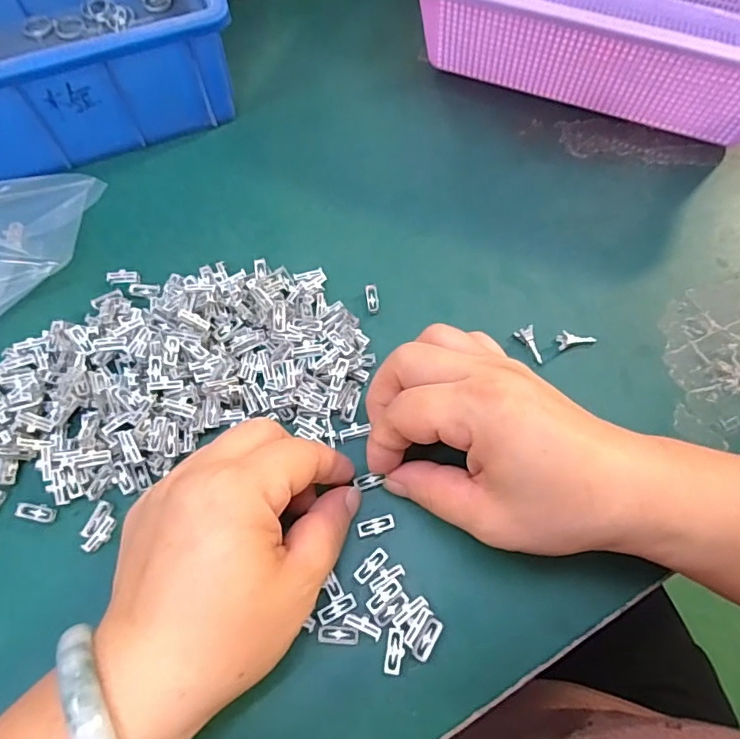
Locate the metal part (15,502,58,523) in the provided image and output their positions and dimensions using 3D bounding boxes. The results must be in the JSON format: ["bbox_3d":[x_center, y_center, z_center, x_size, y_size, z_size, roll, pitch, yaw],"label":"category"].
[{"bbox_3d":[-0.151,0.064,0.236,0.018,0.004,0.007,10,66,4],"label":"metal part"}]

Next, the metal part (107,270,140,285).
[{"bbox_3d":[-0.138,-0.052,0.292,0.017,0.005,0.007,-3,65,-16],"label":"metal part"}]

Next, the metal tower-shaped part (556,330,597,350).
[{"bbox_3d":[0.110,-0.017,0.276,0.021,0.006,0.008,-13,66,-6],"label":"metal tower-shaped part"}]

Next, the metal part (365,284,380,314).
[{"bbox_3d":[0.002,-0.040,0.288,0.007,0.004,0.018,-7,66,-4],"label":"metal part"}]

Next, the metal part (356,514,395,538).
[{"bbox_3d":[0.003,0.070,0.234,0.016,0.004,0.007,-14,66,-7],"label":"metal part"}]

